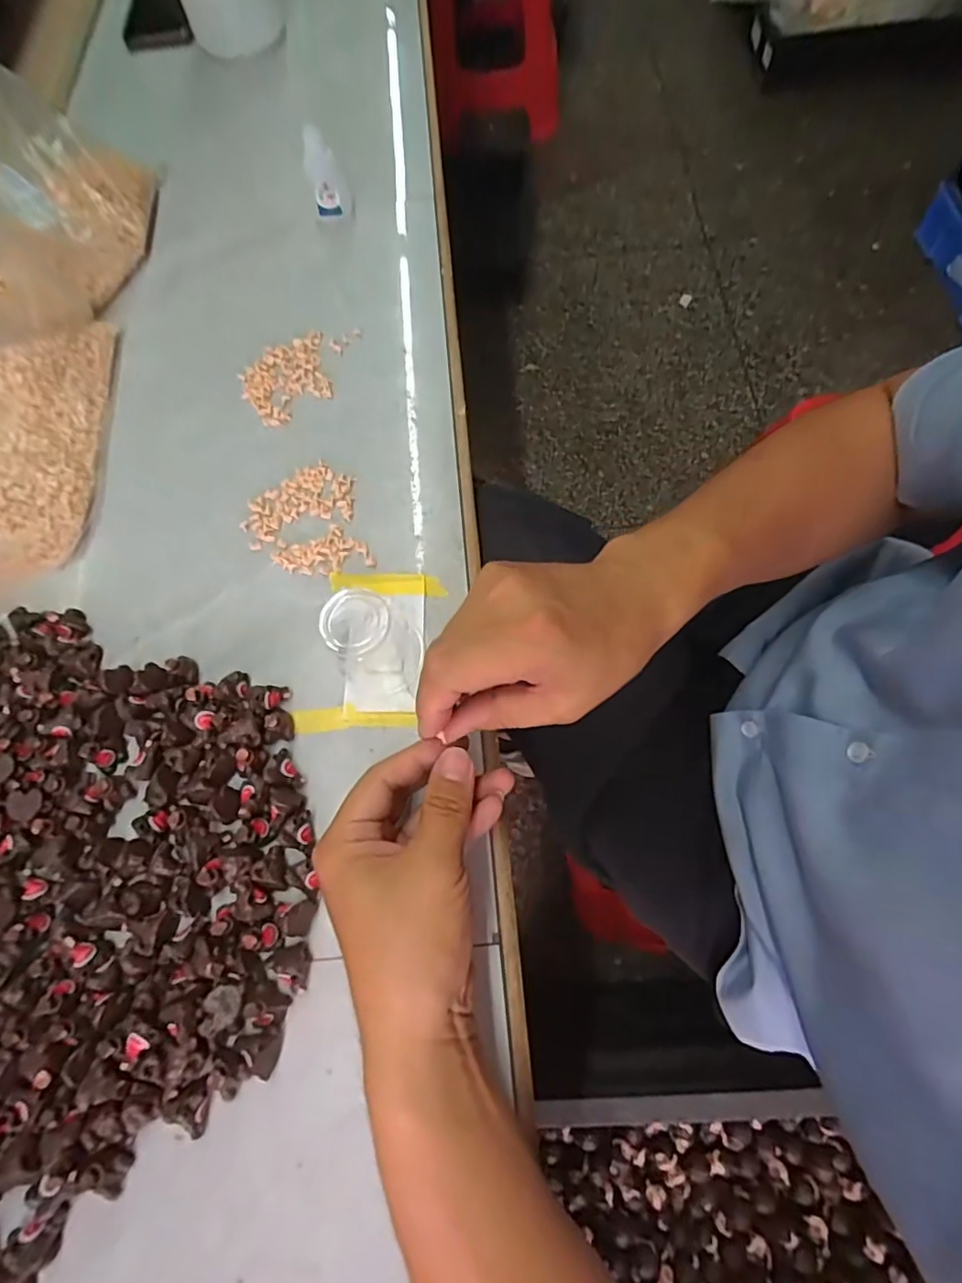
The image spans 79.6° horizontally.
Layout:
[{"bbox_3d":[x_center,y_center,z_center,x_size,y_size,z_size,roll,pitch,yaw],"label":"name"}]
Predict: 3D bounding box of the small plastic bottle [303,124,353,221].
[{"bbox_3d":[-0.129,-0.388,0.485,0.029,0.067,0.018,-18,71,-6],"label":"small plastic bottle"}]

